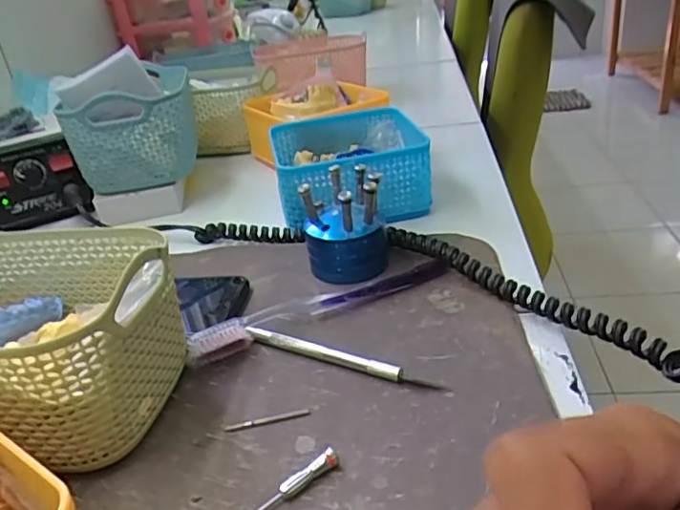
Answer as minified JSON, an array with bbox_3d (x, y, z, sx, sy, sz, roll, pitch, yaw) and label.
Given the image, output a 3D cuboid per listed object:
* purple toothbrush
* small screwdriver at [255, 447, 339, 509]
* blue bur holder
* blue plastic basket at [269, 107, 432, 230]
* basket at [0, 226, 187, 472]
[{"bbox_3d":[-0.011,0.032,0.376,0.181,0.015,0.021,-19,30,-20],"label":"purple toothbrush"},{"bbox_3d":[-0.025,0.104,0.252,0.058,0.011,0.006,-25,33,-29],"label":"small screwdriver"},{"bbox_3d":[0.004,-0.024,0.420,0.058,0.068,0.062,-5,29,5],"label":"blue bur holder"},{"bbox_3d":[0.007,-0.081,0.525,0.130,0.061,0.139,-10,29,-5],"label":"blue plastic basket"},{"bbox_3d":[-0.174,0.049,0.311,0.171,0.085,0.114,-1,29,12],"label":"basket"}]

